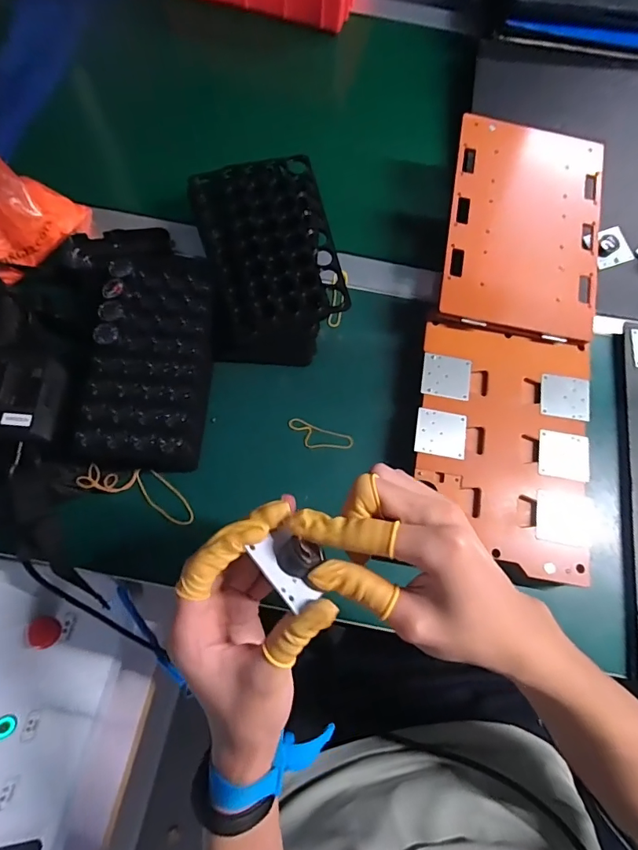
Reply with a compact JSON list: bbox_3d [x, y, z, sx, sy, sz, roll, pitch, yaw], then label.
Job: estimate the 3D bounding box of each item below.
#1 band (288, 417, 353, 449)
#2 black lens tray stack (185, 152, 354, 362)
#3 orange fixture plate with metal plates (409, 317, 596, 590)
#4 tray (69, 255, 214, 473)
[{"bbox_3d":[0.000,0.013,0.470,0.070,0.005,0.027,21,74,4],"label":"band"},{"bbox_3d":[-0.053,-0.174,0.487,0.141,0.060,0.216,-9,74,-5],"label":"black lens tray stack"},{"bbox_3d":[0.182,0.021,0.454,0.168,0.034,0.236,7,73,0],"label":"orange fixture plate with metal plates"},{"bbox_3d":[-0.170,-0.062,0.444,0.117,0.064,0.210,5,73,-1],"label":"tray"}]

